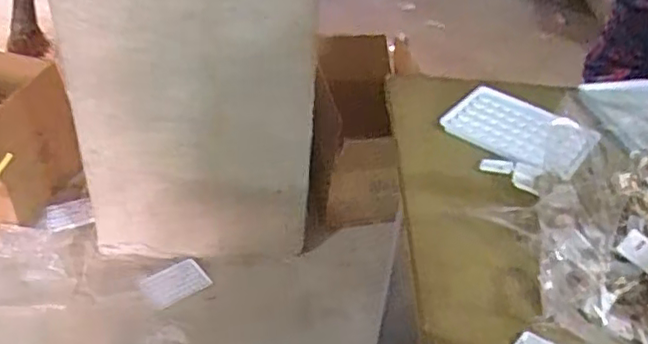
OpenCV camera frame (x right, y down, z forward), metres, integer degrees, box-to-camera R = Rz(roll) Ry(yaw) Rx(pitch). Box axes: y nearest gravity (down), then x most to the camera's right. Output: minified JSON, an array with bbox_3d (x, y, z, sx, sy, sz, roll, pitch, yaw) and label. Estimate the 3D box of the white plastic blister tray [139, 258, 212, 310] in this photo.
[{"bbox_3d":[-0.313,0.235,1.333,0.126,0.014,0.073,-27,74,-13],"label":"white plastic blister tray"}]

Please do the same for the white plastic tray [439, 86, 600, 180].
[{"bbox_3d":[0.186,-0.037,0.606,0.126,0.017,0.103,30,45,28],"label":"white plastic tray"}]

